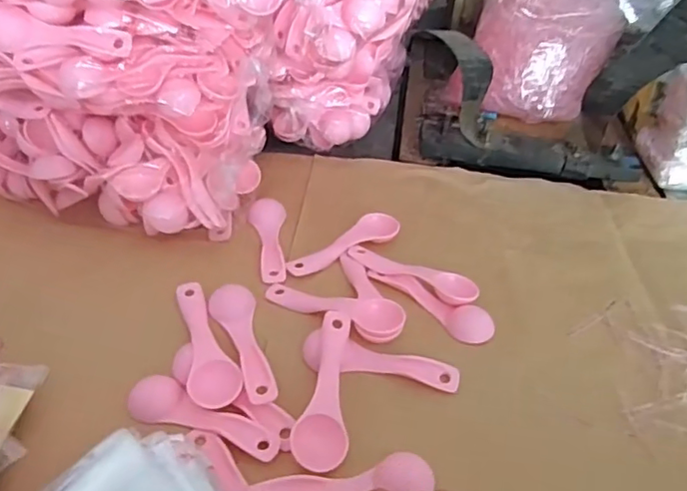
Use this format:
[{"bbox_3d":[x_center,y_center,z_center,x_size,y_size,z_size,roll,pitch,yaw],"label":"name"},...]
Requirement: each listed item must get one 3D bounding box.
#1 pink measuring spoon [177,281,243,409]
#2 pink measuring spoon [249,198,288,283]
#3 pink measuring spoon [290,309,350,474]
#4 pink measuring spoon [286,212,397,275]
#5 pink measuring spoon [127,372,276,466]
[{"bbox_3d":[-0.105,0.069,0.421,0.035,0.012,0.110,-17,45,-22],"label":"pink measuring spoon"},{"bbox_3d":[-0.063,-0.006,0.511,0.032,0.011,0.104,-5,41,-10],"label":"pink measuring spoon"},{"bbox_3d":[-0.012,0.094,0.392,0.034,0.023,0.110,5,41,2],"label":"pink measuring spoon"},{"bbox_3d":[-0.001,-0.003,0.508,0.110,0.010,0.033,-24,47,-28],"label":"pink measuring spoon"},{"bbox_3d":[-0.094,0.116,0.385,0.110,0.011,0.028,20,43,18],"label":"pink measuring spoon"}]

